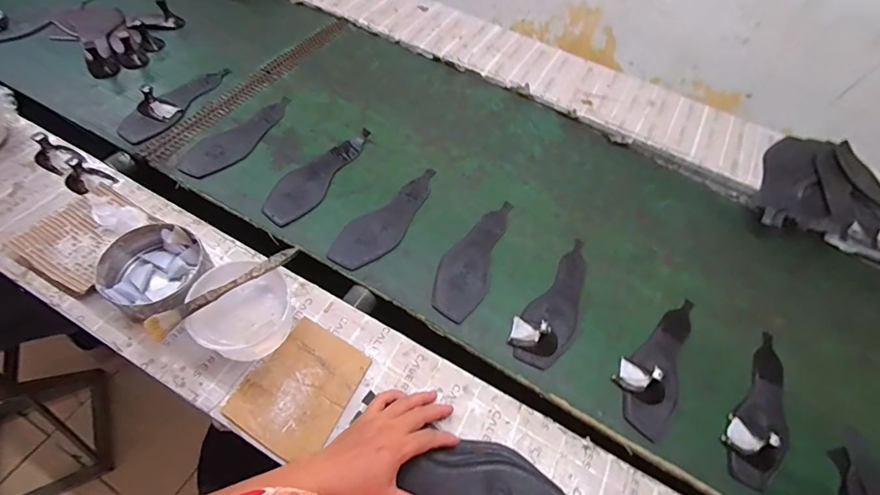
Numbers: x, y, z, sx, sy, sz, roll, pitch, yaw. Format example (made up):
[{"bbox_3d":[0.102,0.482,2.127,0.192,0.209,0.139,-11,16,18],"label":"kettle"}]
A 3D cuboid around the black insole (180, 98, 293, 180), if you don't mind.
[{"bbox_3d":[-0.350,-0.199,0.759,0.077,0.007,0.232,36,61,16],"label":"black insole"}]

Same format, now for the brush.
[{"bbox_3d":[-0.254,0.047,0.507,0.180,0.020,0.022,-32,66,-23],"label":"brush"}]

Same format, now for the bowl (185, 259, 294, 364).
[{"bbox_3d":[-0.242,0.080,0.525,0.101,0.070,0.109,3,57,-4],"label":"bowl"}]

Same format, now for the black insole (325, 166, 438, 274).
[{"bbox_3d":[-0.075,-0.048,0.689,0.077,0.004,0.234,39,61,18],"label":"black insole"}]

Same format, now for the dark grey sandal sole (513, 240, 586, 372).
[{"bbox_3d":[0.187,0.084,0.654,0.075,0.007,0.231,37,59,10],"label":"dark grey sandal sole"}]

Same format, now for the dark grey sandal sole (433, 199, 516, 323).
[{"bbox_3d":[0.053,0.010,0.673,0.075,0.009,0.231,21,57,7],"label":"dark grey sandal sole"}]

